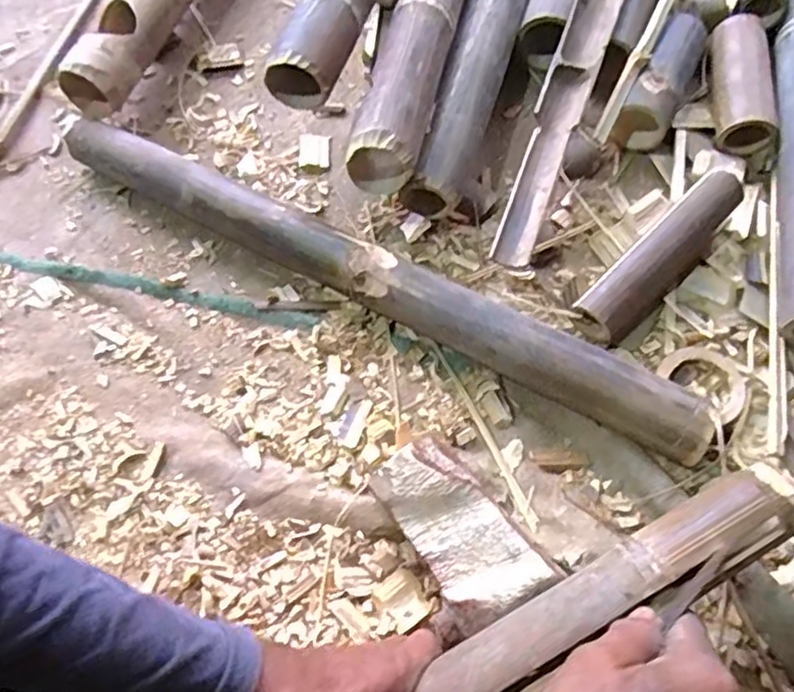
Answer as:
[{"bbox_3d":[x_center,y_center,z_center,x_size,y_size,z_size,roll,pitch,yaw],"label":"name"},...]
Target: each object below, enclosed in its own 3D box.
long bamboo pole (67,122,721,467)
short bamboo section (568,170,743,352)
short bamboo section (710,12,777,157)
[{"bbox_3d":[-0.037,-0.066,0.595,0.638,0.062,0.052,28,70,13],"label":"long bamboo pole"},{"bbox_3d":[0.244,-0.080,0.603,0.203,0.050,0.049,-41,71,-15],"label":"short bamboo section"},{"bbox_3d":[0.356,-0.276,0.686,0.056,0.050,0.144,3,66,3],"label":"short bamboo section"}]

